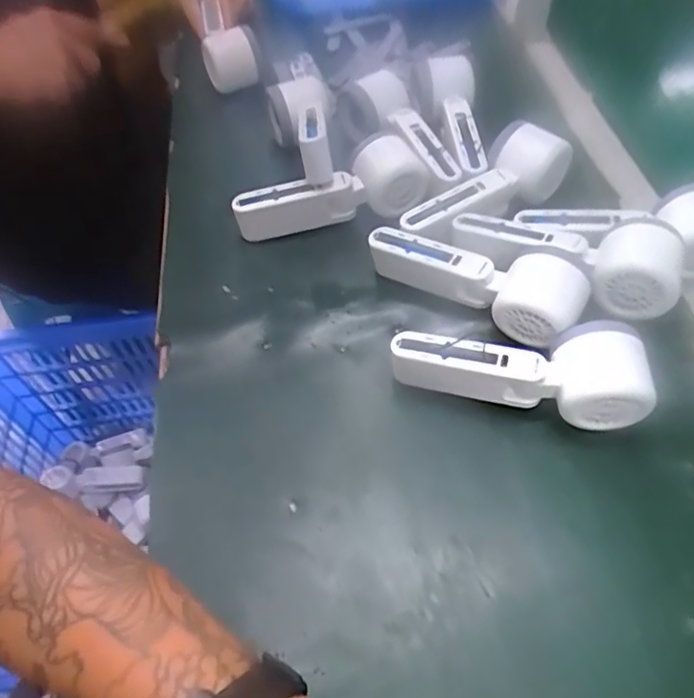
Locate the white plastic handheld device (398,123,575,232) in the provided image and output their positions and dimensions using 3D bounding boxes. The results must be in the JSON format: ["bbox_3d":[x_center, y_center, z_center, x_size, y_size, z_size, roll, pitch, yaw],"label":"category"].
[{"bbox_3d":[0.116,-0.138,0.500,0.161,0.047,0.053,-33,59,-18],"label":"white plastic handheld device"}]

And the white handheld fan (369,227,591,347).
[{"bbox_3d":[0.094,-0.057,0.442,0.167,0.049,0.059,23,60,20],"label":"white handheld fan"}]

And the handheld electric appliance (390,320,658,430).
[{"bbox_3d":[0.114,0.018,0.396,0.167,0.058,0.052,3,55,7],"label":"handheld electric appliance"}]

